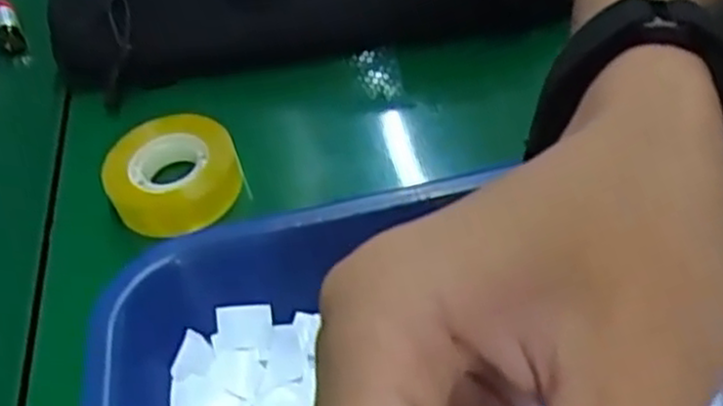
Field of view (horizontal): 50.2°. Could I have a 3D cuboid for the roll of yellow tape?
[{"bbox_3d":[-0.083,-0.015,0.339,0.055,0.020,0.052,-3,48,3],"label":"roll of yellow tape"}]

